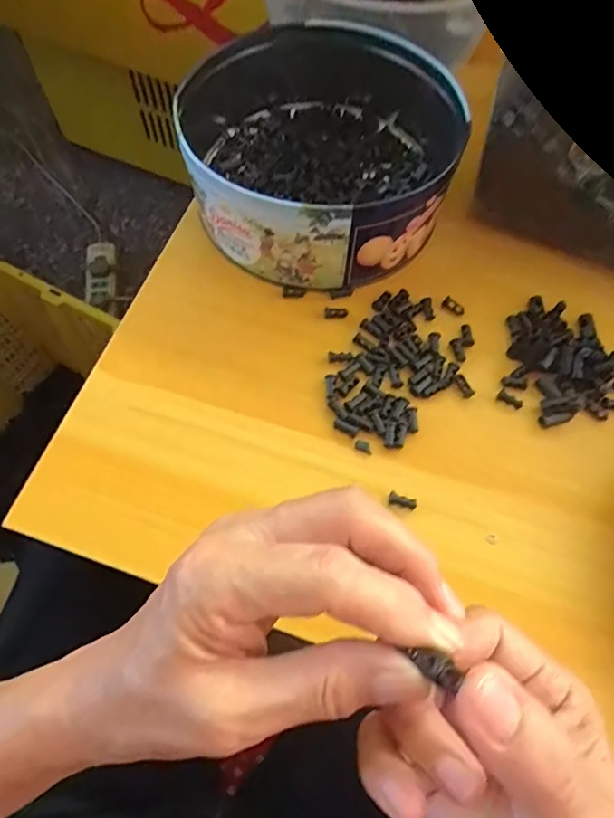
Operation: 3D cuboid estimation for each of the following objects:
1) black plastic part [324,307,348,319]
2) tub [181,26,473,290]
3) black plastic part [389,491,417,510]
[{"bbox_3d":[0.020,-0.068,0.369,0.017,0.004,0.009,2,66,-1],"label":"black plastic part"},{"bbox_3d":[0.006,-0.202,0.392,0.199,0.069,0.219,7,66,1],"label":"tub"},{"bbox_3d":[0.058,0.055,0.317,0.016,0.004,0.008,14,67,4],"label":"black plastic part"}]

